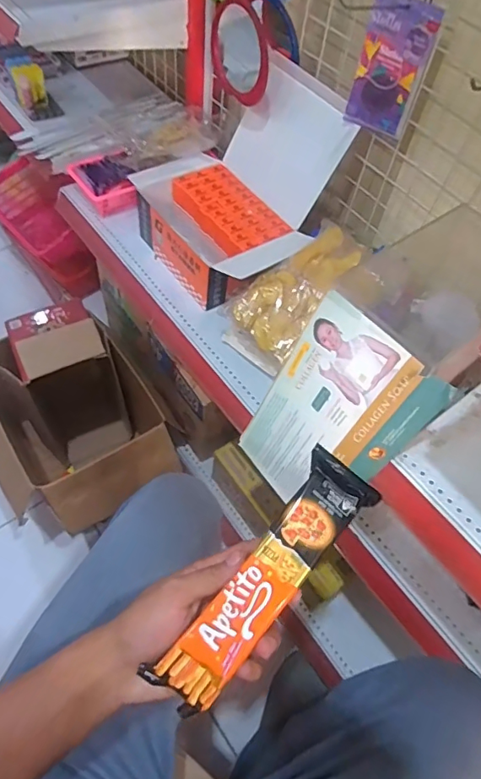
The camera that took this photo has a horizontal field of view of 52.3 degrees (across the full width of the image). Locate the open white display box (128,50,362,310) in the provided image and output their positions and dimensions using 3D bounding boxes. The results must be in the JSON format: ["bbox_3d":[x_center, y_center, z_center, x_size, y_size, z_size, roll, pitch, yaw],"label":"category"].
[{"bbox_3d":[0.006,-0.366,0.885,0.327,0.253,0.346,-25,62,-19],"label":"open white display box"}]

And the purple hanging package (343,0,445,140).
[{"bbox_3d":[0.218,-0.463,0.709,0.100,0.165,0.019,29,59,13],"label":"purple hanging package"}]

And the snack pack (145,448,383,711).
[{"bbox_3d":[0.019,0.129,0.337,0.044,0.021,0.190,37,77,18],"label":"snack pack"}]

